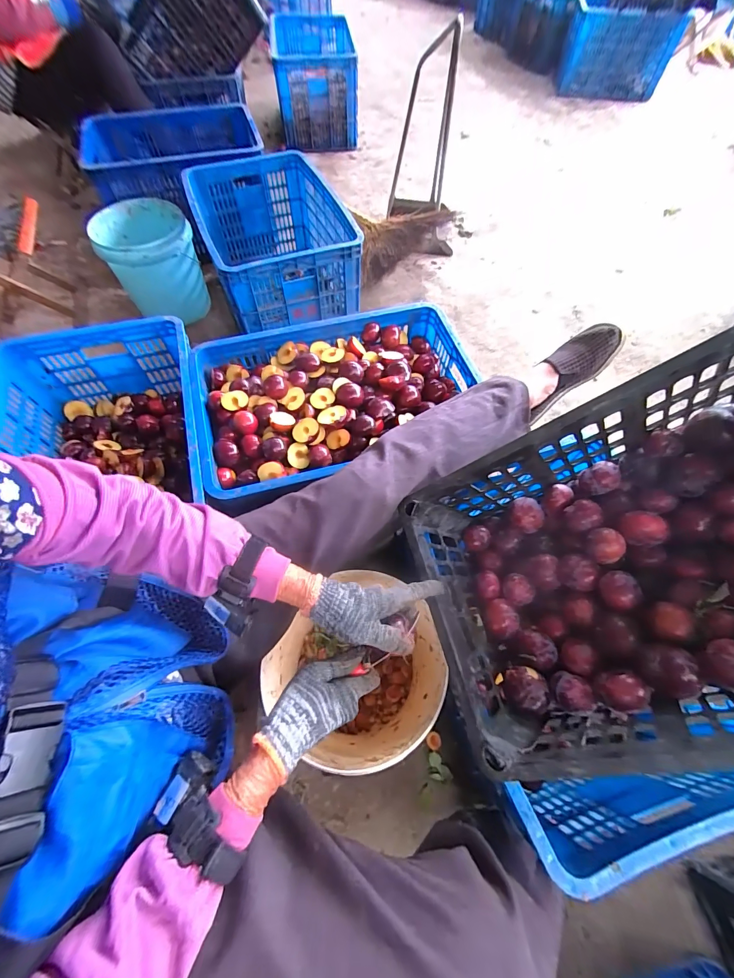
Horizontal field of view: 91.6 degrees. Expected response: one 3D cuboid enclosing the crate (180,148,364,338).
[{"bbox_3d":[-0.272,-0.736,1.083,0.370,0.247,0.568,-19,64,-9],"label":"crate"}]

